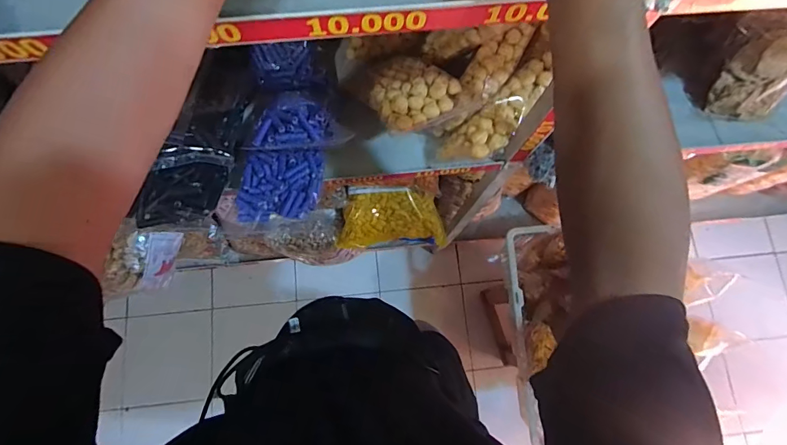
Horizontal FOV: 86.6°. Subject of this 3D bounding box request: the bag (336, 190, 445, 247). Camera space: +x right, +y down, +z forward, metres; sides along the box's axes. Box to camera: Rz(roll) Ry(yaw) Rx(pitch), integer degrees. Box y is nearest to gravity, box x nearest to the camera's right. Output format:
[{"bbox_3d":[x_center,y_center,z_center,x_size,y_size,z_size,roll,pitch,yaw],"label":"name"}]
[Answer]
[{"bbox_3d":[-0.004,-0.011,0.962,0.234,0.060,0.125,-2,106,-2],"label":"bag"}]

